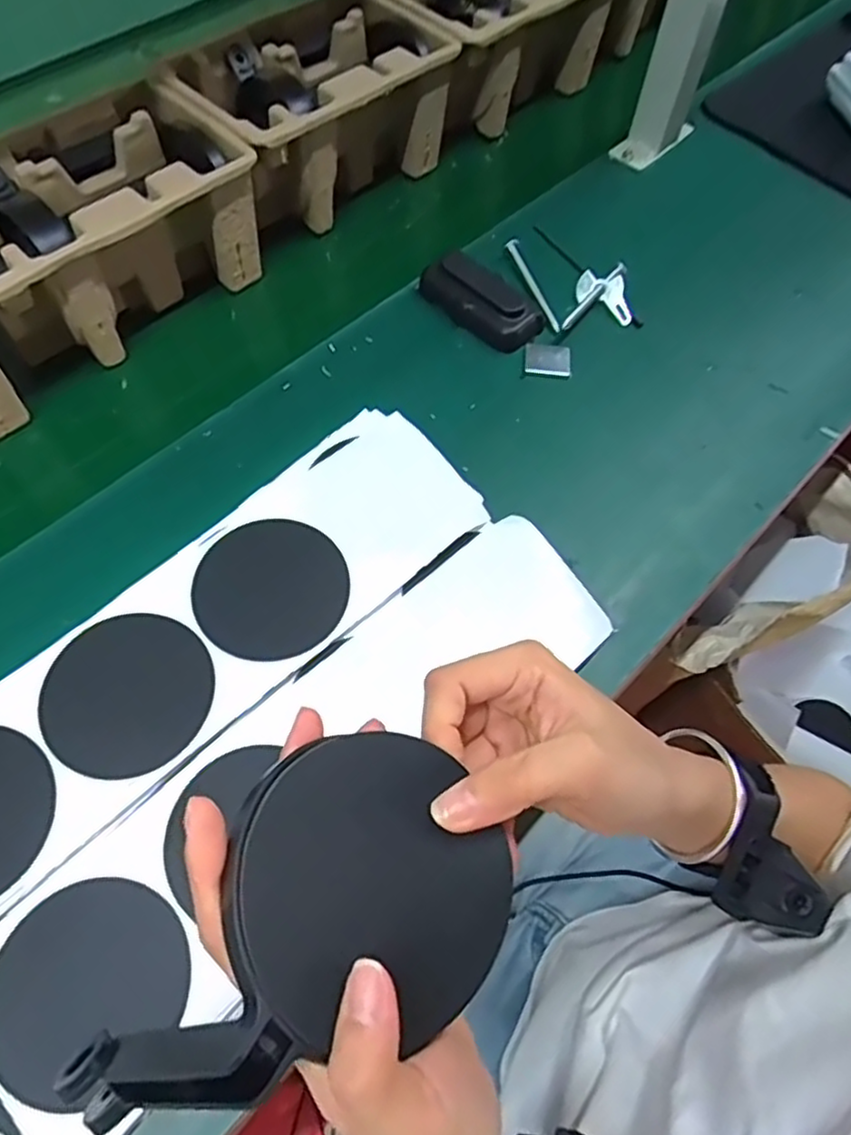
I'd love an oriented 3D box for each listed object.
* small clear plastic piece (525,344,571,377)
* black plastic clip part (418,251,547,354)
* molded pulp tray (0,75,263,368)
[{"bbox_3d":[0.099,-0.169,0.548,0.035,0.005,0.032,6,60,1],"label":"small clear plastic piece"},{"bbox_3d":[0.049,-0.224,0.564,0.103,0.027,0.058,38,66,19],"label":"black plastic clip part"},{"bbox_3d":[-0.254,-0.256,0.530,0.142,0.108,0.222,41,66,20],"label":"molded pulp tray"}]

